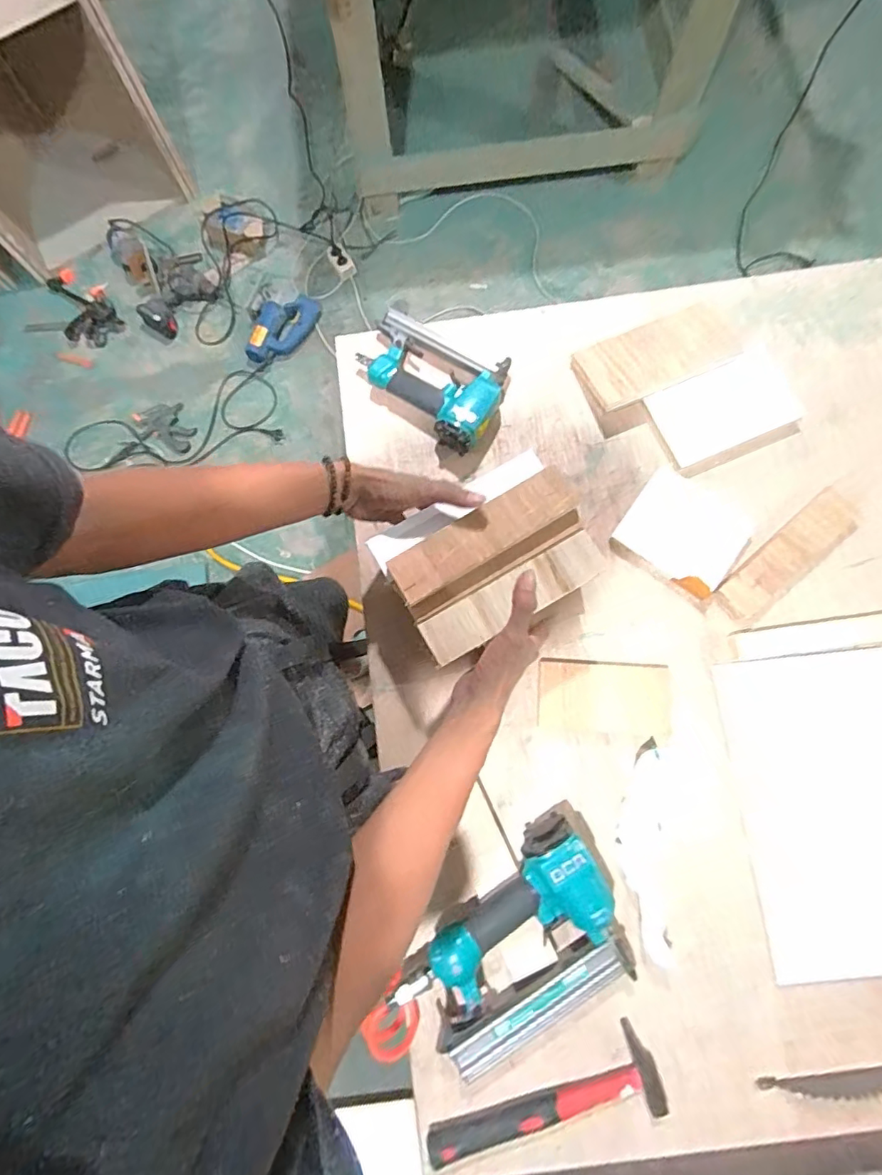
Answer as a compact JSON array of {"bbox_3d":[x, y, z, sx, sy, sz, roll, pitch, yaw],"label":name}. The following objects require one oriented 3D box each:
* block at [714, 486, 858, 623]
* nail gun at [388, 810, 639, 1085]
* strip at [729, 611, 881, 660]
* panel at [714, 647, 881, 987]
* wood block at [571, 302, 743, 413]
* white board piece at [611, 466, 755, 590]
[{"bbox_3d":[0.420,-0.038,0.623,0.202,0.014,0.058,-39,81,-6],"label":"block"},{"bbox_3d":[0.079,0.368,0.529,0.226,0.062,0.155,-36,81,-6],"label":"nail gun"},{"bbox_3d":[0.446,0.056,0.610,0.206,0.007,0.035,-8,79,-1],"label":"strip"},{"bbox_3d":[0.443,0.244,0.574,0.221,0.012,0.331,-6,79,-1],"label":"panel"},{"bbox_3d":[0.278,-0.299,0.677,0.193,0.029,0.095,-24,80,-4],"label":"wood block"},{"bbox_3d":[0.300,-0.070,0.639,0.132,0.012,0.121,37,82,7],"label":"white board piece"}]

